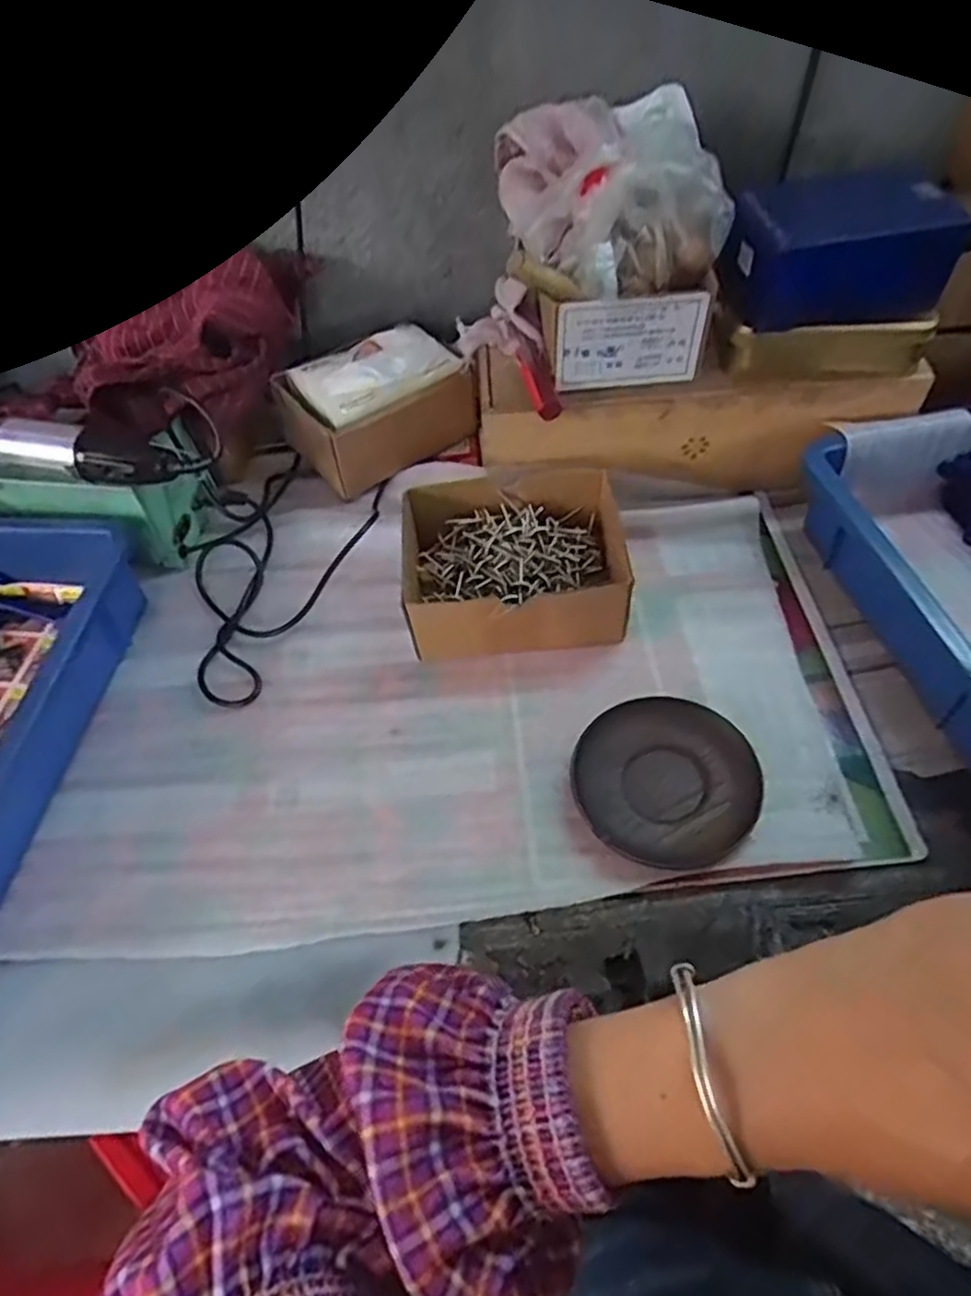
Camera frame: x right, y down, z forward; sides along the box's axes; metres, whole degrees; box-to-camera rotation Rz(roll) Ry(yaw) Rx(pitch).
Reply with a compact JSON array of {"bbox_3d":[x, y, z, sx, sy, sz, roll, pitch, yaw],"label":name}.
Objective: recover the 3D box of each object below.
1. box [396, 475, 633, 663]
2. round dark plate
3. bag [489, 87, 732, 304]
[{"bbox_3d":[0.022,-0.066,0.546,0.160,0.069,0.137,-4,54,3],"label":"box"},{"bbox_3d":[0.113,0.082,0.463,0.111,0.017,0.114,-3,54,4],"label":"round dark plate"},{"bbox_3d":[0.096,-0.319,0.505,0.147,0.080,0.152,-15,54,-5],"label":"bag"}]

